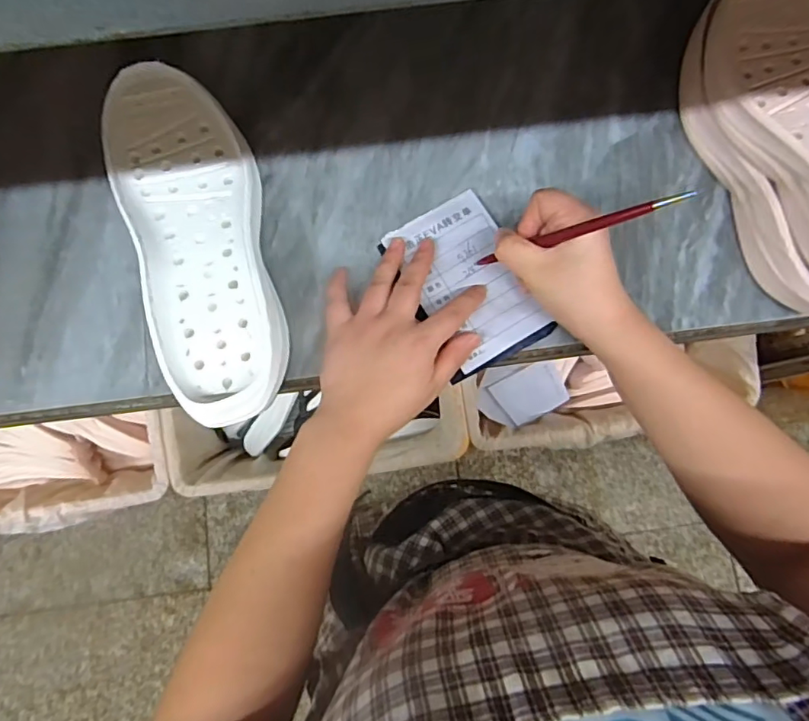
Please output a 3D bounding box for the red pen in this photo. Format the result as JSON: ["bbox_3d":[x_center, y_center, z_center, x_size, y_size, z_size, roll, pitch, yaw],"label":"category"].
[{"bbox_3d":[0.109,-0.085,0.369,0.014,0.163,0.009,12,77,-37],"label":"red pen"}]

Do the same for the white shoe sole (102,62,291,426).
[{"bbox_3d":[-0.152,-0.093,0.417,0.106,0.046,0.288,-21,80,-4],"label":"white shoe sole"}]

